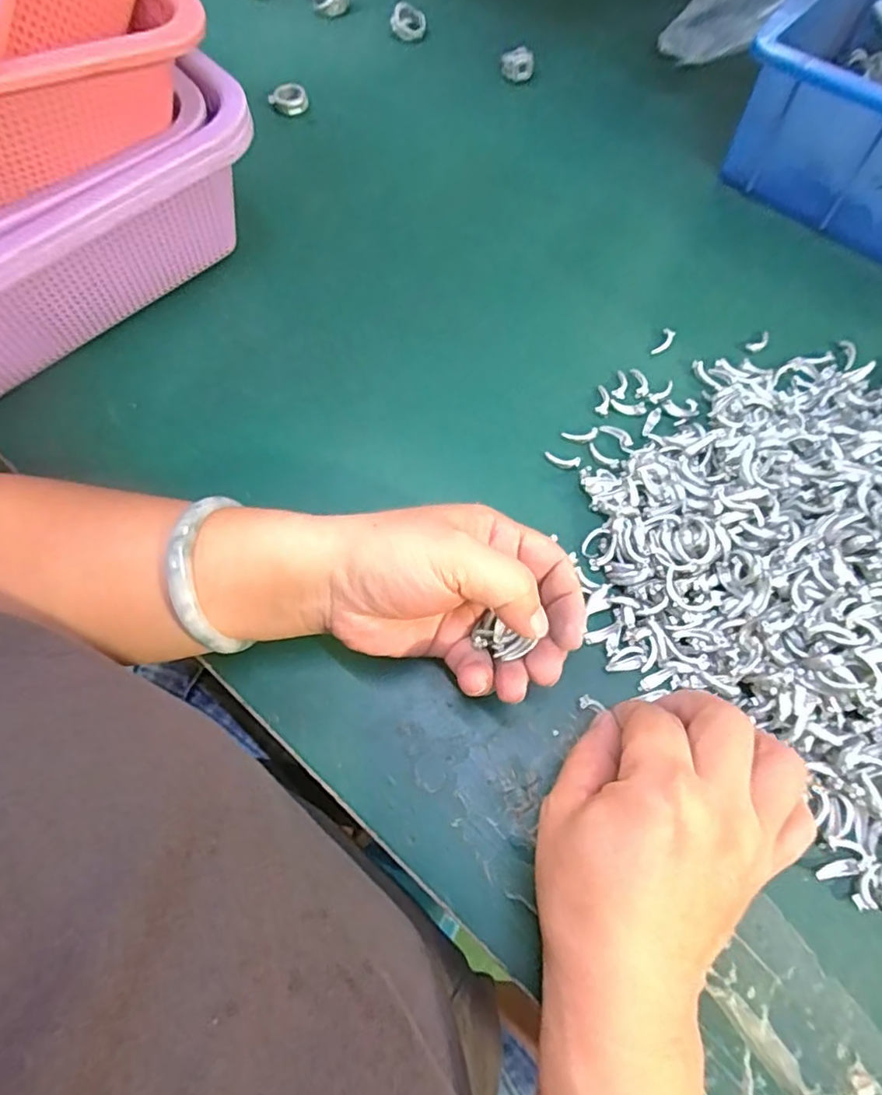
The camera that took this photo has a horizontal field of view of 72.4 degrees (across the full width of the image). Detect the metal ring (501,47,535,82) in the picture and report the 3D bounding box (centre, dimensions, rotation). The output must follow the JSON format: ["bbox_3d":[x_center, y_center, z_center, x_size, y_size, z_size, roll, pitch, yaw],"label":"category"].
[{"bbox_3d":[0.060,-0.375,0.468,0.024,0.014,0.024,0,66,1],"label":"metal ring"}]

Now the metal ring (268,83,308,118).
[{"bbox_3d":[-0.115,-0.339,0.456,0.029,0.015,0.019,-13,67,-5],"label":"metal ring"}]

